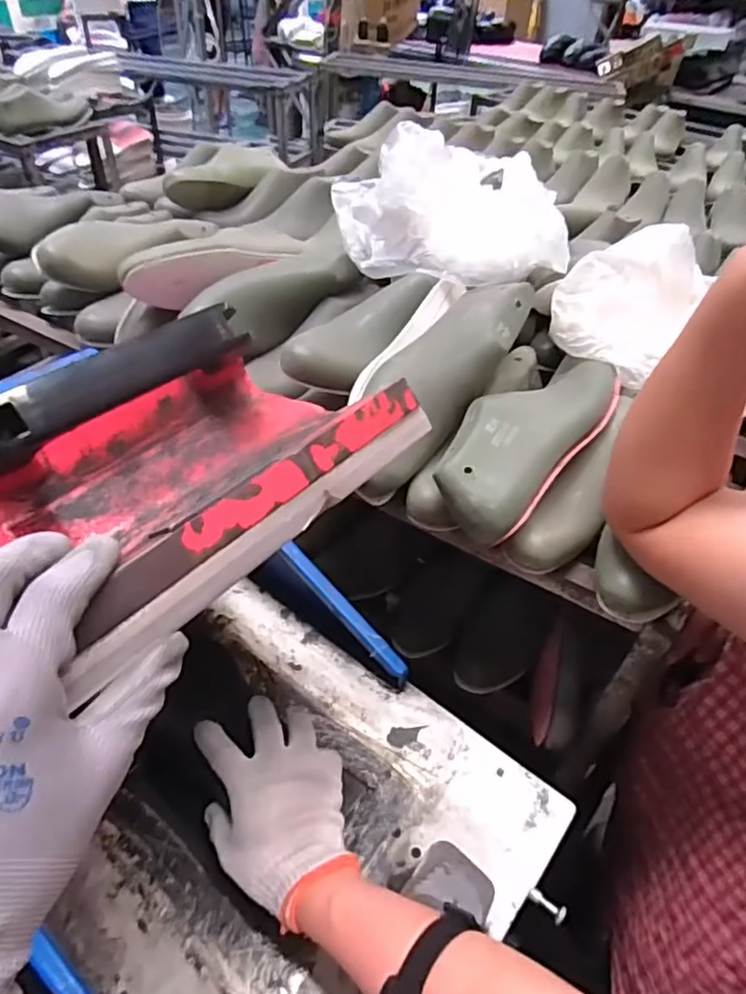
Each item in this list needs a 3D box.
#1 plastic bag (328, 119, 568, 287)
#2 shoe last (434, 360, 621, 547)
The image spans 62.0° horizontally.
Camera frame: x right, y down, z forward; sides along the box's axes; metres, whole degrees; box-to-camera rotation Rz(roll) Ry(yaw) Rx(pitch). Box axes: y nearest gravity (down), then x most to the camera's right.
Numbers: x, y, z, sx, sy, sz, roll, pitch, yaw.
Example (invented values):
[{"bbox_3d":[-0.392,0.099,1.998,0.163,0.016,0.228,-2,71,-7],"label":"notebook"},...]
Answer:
[{"bbox_3d":[0.084,-0.323,0.693,0.261,0.121,0.134,5,44,1],"label":"plastic bag"},{"bbox_3d":[0.151,-0.057,0.599,0.099,0.065,0.239,33,50,26],"label":"shoe last"}]

